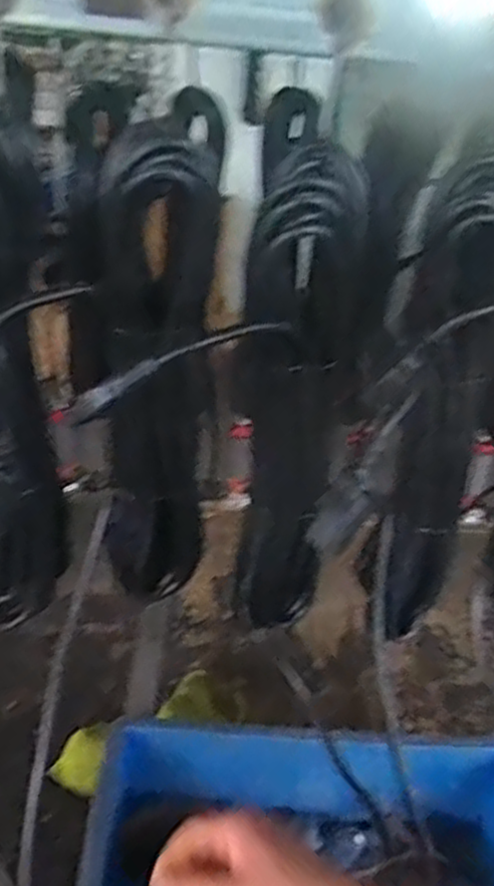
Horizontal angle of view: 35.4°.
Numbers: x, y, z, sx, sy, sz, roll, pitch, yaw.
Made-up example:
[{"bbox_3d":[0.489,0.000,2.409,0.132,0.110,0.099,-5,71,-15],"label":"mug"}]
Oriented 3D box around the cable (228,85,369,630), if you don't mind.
[{"bbox_3d":[0.025,-0.019,0.499,0.070,0.355,0.061,8,29,3],"label":"cable"}]

